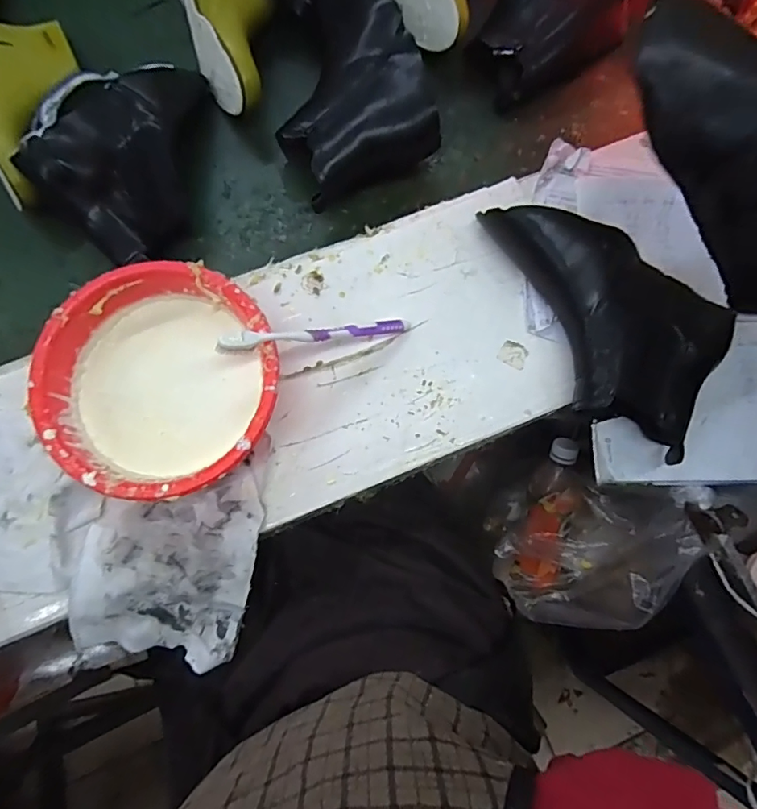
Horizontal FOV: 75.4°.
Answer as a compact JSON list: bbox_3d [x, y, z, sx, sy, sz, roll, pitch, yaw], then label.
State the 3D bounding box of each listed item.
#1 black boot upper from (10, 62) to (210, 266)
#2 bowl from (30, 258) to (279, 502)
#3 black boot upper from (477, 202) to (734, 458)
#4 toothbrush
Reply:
[{"bbox_3d":[-0.263,-0.258,0.503,0.147,0.089,0.235,7,78,2],"label":"black boot upper"},{"bbox_3d":[-0.179,-0.018,0.427,0.183,0.076,0.189,0,78,0],"label":"bowl"},{"bbox_3d":[0.191,-0.076,0.452,0.240,0.063,0.147,29,80,6],"label":"black boot upper"},{"bbox_3d":[-0.048,-0.060,0.429,0.183,0.018,0.012,-11,76,-34],"label":"toothbrush"}]

